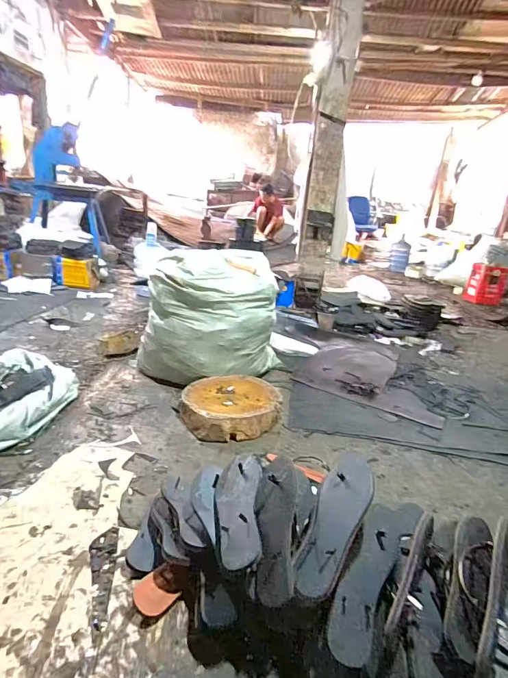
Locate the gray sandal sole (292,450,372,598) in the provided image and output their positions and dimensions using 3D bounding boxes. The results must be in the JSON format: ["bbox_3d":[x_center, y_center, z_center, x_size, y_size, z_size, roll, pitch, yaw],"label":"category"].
[{"bbox_3d":[0.141,0.317,0.665,0.091,0.040,0.255,14,53,27],"label":"gray sandal sole"}]

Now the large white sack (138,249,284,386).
[{"bbox_3d":[-0.185,-0.103,1.715,0.602,0.541,0.395,0,23,-13],"label":"large white sack"}]

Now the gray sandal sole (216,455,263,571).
[{"bbox_3d":[-0.034,0.328,0.745,0.095,0.022,0.236,-22,27,11],"label":"gray sandal sole"}]

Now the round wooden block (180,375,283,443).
[{"bbox_3d":[-0.087,0.249,1.451,0.360,0.085,0.364,3,20,-1],"label":"round wooden block"}]

